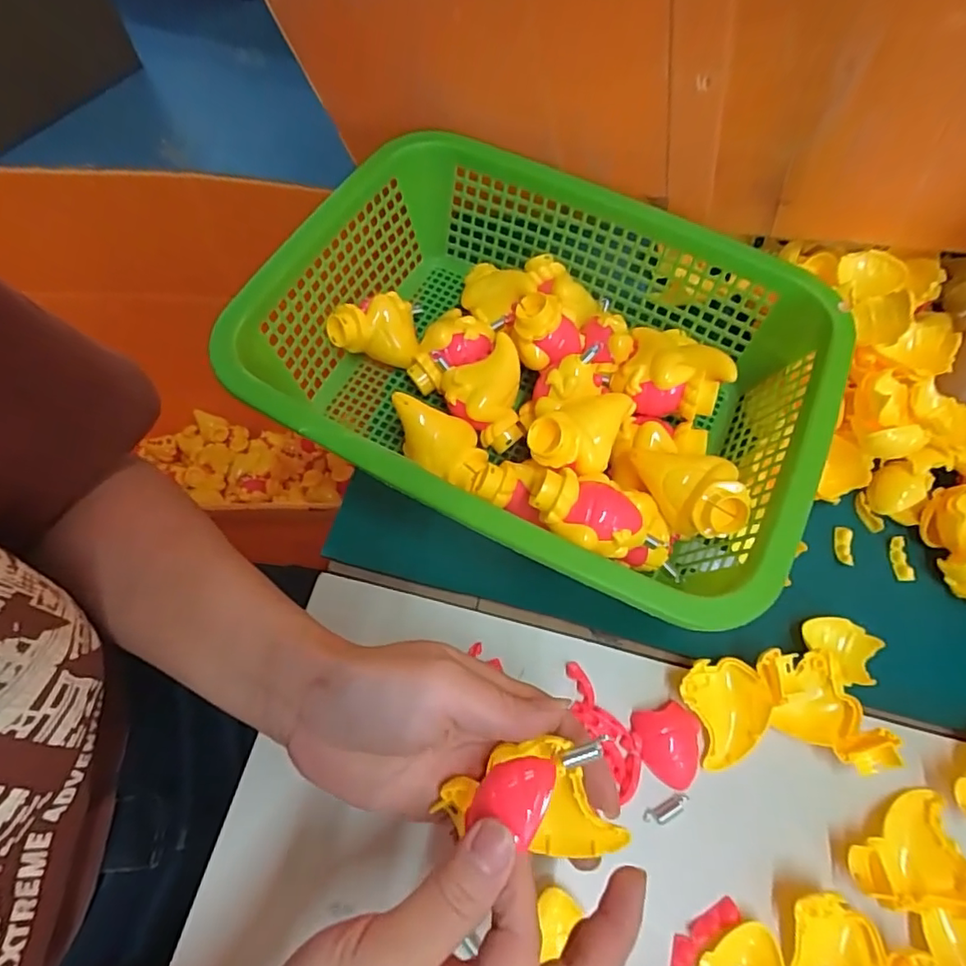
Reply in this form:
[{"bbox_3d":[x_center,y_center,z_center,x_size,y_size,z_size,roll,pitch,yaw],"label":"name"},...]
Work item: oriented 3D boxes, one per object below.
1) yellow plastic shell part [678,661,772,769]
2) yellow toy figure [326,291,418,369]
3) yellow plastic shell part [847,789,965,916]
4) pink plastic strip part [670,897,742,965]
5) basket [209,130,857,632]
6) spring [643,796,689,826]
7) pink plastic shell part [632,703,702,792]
[{"bbox_3d":[0.144,0.132,0.326,0.048,0.015,0.055,-19,68,-11],"label":"yellow plastic shell part"},{"bbox_3d":[-0.080,-0.115,0.414,0.061,0.048,0.044,6,66,0],"label":"yellow toy figure"},{"bbox_3d":[0.230,0.198,0.297,0.066,0.023,0.053,2,66,-2],"label":"yellow plastic shell part"},{"bbox_3d":[0.110,0.238,0.284,0.017,0.007,0.056,42,70,15],"label":"pink plastic strip part"},{"bbox_3d":[0.036,-0.077,0.380,0.336,0.099,0.263,28,67,9],"label":"basket"},{"bbox_3d":[0.103,0.184,0.310,0.027,0.005,0.009,-21,68,-12],"label":"spring"},{"bbox_3d":[0.110,0.152,0.321,0.036,0.011,0.043,-12,67,-8],"label":"pink plastic shell part"}]

